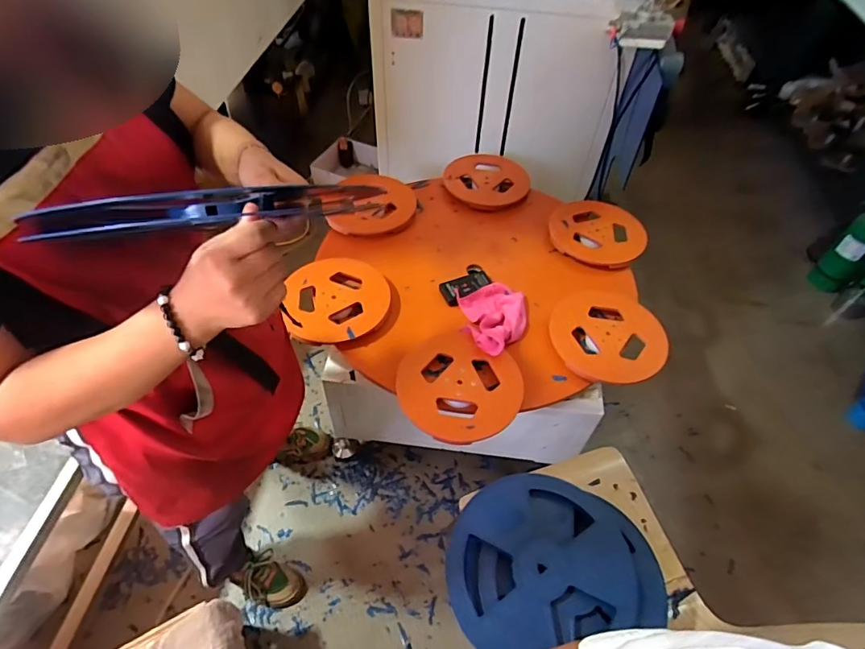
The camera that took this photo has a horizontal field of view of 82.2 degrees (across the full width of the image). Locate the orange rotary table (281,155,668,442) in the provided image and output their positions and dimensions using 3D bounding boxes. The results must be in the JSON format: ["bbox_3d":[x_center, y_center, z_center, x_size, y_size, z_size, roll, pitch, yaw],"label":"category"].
[{"bbox_3d":[0.112,-0.131,1.308,0.879,0.106,0.927,7,52,2],"label":"orange rotary table"}]

